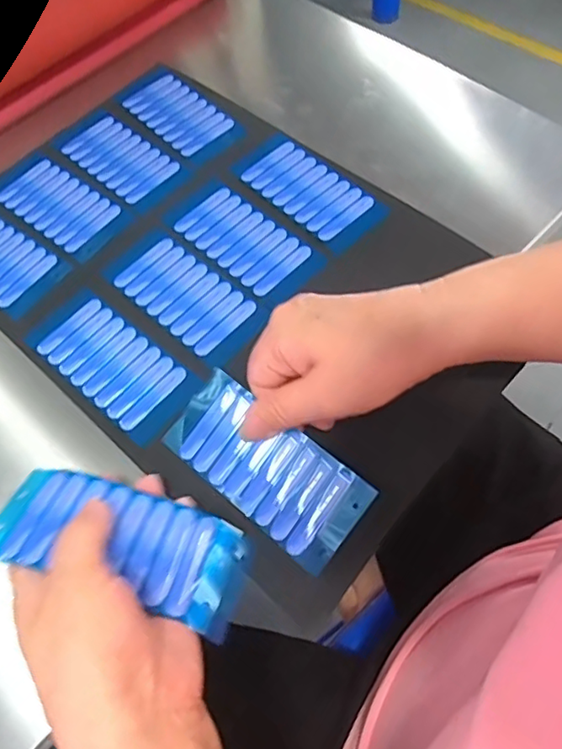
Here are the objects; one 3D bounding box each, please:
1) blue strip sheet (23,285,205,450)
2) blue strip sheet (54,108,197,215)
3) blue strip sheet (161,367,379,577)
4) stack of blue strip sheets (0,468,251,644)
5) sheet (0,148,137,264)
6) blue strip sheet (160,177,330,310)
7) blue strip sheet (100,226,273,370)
[{"bbox_3d":[-0.108,-0.008,0.363,0.119,0.010,0.054,36,71,20],"label":"blue strip sheet"},{"bbox_3d":[-0.126,-0.171,0.447,0.116,0.010,0.055,38,72,21],"label":"blue strip sheet"},{"bbox_3d":[-0.011,0.050,0.316,0.121,0.006,0.054,36,87,25],"label":"blue strip sheet"},{"bbox_3d":[-0.078,0.081,0.278,0.123,0.022,0.053,20,60,1],"label":"stack of blue strip sheets"},{"bbox_3d":[-0.172,-0.132,0.430,0.125,0.006,0.055,36,71,20],"label":"sheet"},{"bbox_3d":[-0.028,-0.096,0.404,0.112,0.006,0.058,40,72,21],"label":"blue strip sheet"},{"bbox_3d":[-0.066,-0.056,0.384,0.115,0.008,0.055,37,71,21],"label":"blue strip sheet"}]

